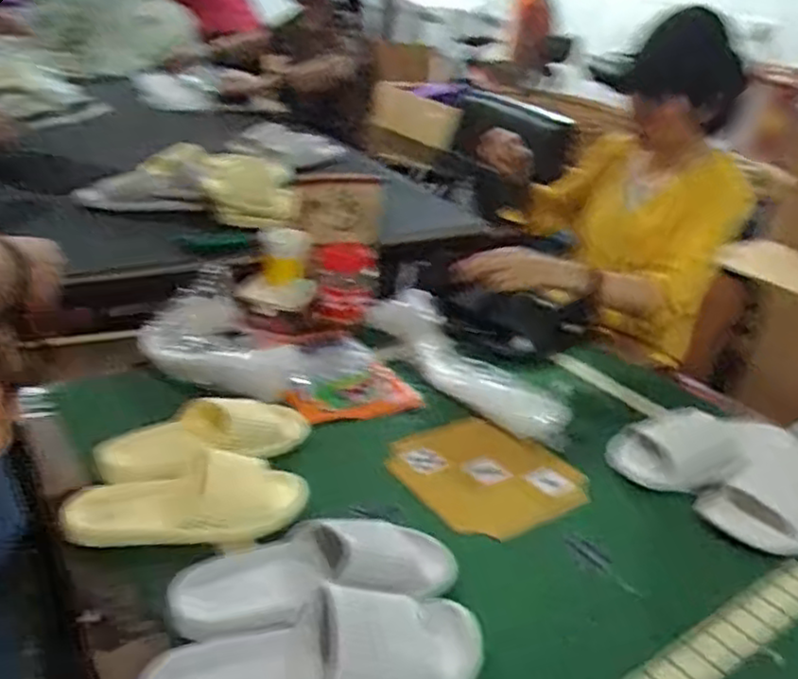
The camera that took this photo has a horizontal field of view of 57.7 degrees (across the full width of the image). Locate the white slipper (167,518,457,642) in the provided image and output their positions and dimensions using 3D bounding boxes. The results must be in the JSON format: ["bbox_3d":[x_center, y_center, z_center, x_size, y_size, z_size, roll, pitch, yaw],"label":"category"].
[{"bbox_3d":[-0.079,0.228,0.707,0.275,0.068,0.104,-4,29,-18],"label":"white slipper"}]

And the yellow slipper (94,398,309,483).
[{"bbox_3d":[-0.233,0.122,0.883,0.252,0.052,0.098,-11,32,-30],"label":"yellow slipper"}]

